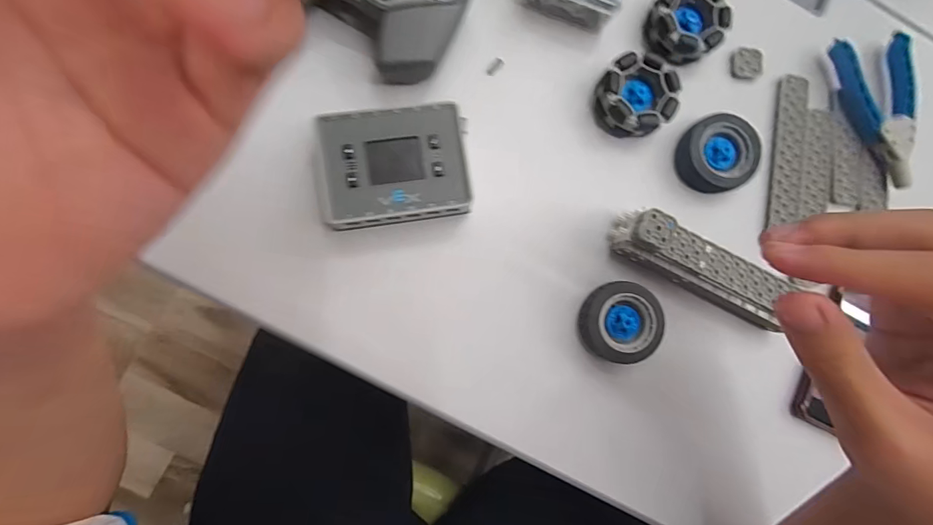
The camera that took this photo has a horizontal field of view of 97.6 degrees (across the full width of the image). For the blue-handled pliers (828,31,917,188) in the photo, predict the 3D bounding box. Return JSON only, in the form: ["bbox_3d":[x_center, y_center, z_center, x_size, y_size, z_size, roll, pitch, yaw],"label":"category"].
[{"bbox_3d":[0.358,-0.129,0.347,0.068,0.021,0.128,-11,87,-7],"label":"blue-handled pliers"}]

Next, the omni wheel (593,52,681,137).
[{"bbox_3d":[0.133,-0.130,0.323,0.058,0.024,0.057,0,86,-6],"label":"omni wheel"}]

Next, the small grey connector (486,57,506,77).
[{"bbox_3d":[0.023,-0.155,0.323,0.008,0.004,0.016,43,95,-1],"label":"small grey connector"}]

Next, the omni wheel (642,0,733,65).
[{"bbox_3d":[0.177,-0.193,0.333,0.063,0.027,0.057,-43,91,-7],"label":"omni wheel"}]

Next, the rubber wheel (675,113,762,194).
[{"bbox_3d":[0.200,-0.088,0.328,0.058,0.018,0.062,0,86,-6],"label":"rubber wheel"}]

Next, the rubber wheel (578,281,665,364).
[{"bbox_3d":[0.117,0.045,0.312,0.056,0.019,0.058,0,86,-6],"label":"rubber wheel"}]

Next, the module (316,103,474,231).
[{"bbox_3d":[-0.051,-0.066,0.293,0.101,0.032,0.076,-8,86,-7],"label":"module"}]

